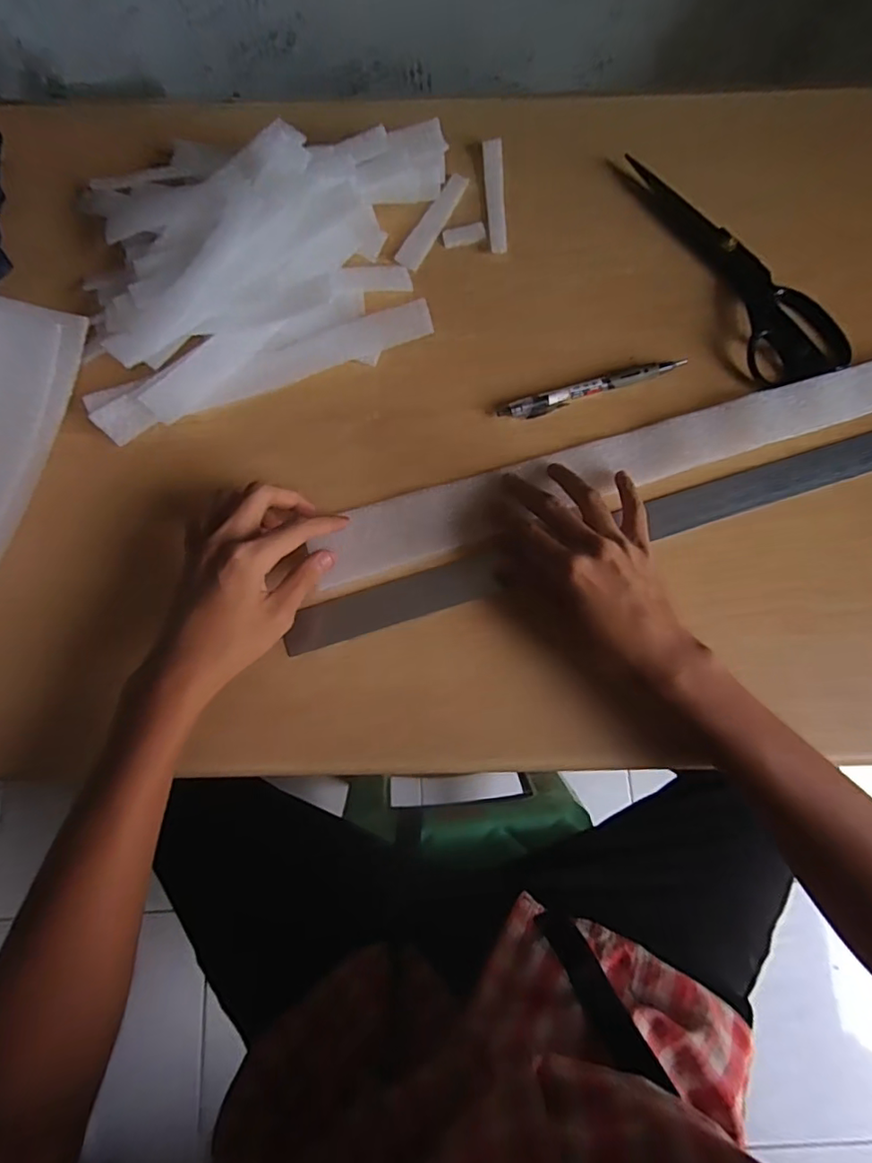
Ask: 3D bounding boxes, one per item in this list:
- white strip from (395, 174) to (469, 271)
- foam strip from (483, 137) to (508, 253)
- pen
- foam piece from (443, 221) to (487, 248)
[{"bbox_3d":[-0.003,-0.300,0.459,0.020,0.004,0.098,27,78,6],"label":"white strip"},{"bbox_3d":[0.050,-0.323,0.463,0.016,0.004,0.113,-2,77,0],"label":"foam strip"},{"bbox_3d":[0.119,-0.144,0.416,0.144,0.007,0.015,-16,77,-4],"label":"pen"},{"bbox_3d":[0.023,-0.285,0.456,0.035,0.004,0.020,-10,77,-2],"label":"foam piece"}]

